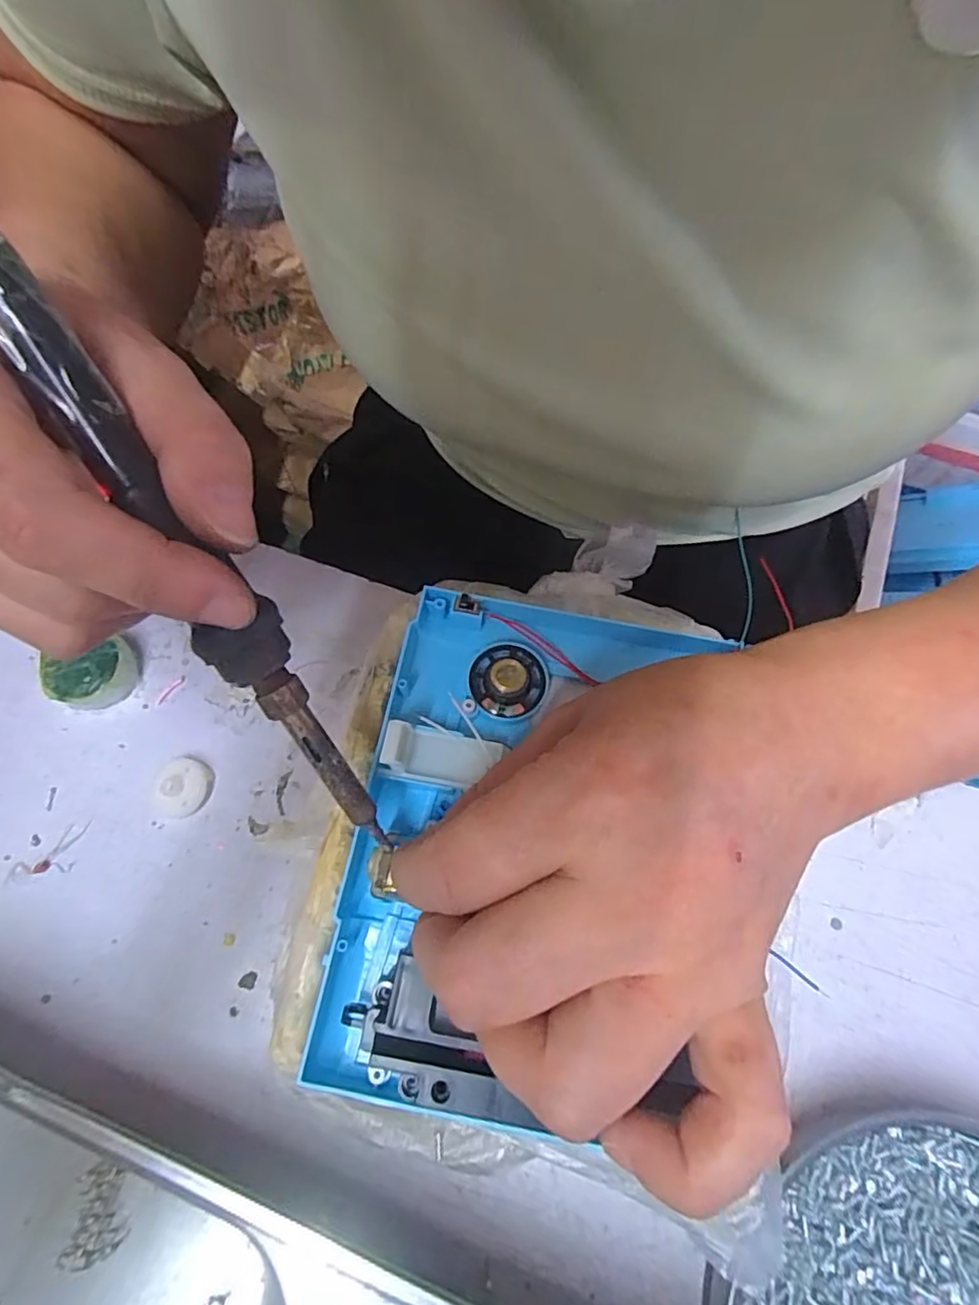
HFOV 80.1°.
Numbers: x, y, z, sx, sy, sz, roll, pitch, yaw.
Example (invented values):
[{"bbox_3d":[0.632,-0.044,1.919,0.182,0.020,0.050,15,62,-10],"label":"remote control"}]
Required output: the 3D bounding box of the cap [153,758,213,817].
[{"bbox_3d":[-0.122,0.053,0.232,0.020,0.007,0.022,1,63,-2],"label":"cap"}]

